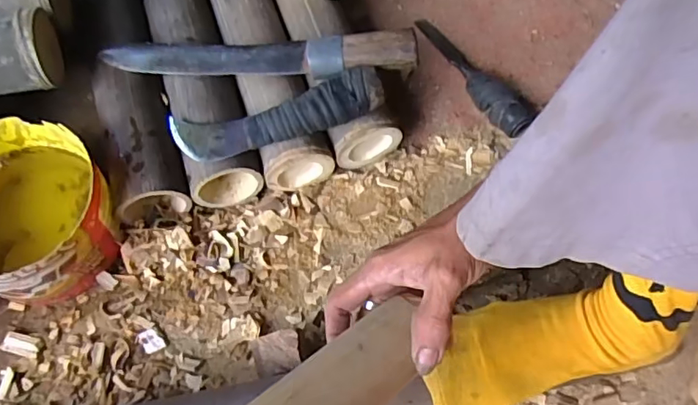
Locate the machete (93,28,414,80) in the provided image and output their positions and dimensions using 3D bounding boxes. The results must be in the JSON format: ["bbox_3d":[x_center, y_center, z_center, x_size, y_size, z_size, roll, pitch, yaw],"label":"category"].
[{"bbox_3d":[-0.096,-0.152,0.549,0.319,0.051,0.036,5,65,1],"label":"machete"}]

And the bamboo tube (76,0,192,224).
[{"bbox_3d":[-0.262,-0.181,0.622,0.078,0.075,0.441,-16,67,-10],"label":"bamboo tube"}]

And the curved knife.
[{"bbox_3d":[-0.070,-0.085,0.528,0.205,0.022,0.057,-16,65,5],"label":"curved knife"}]

